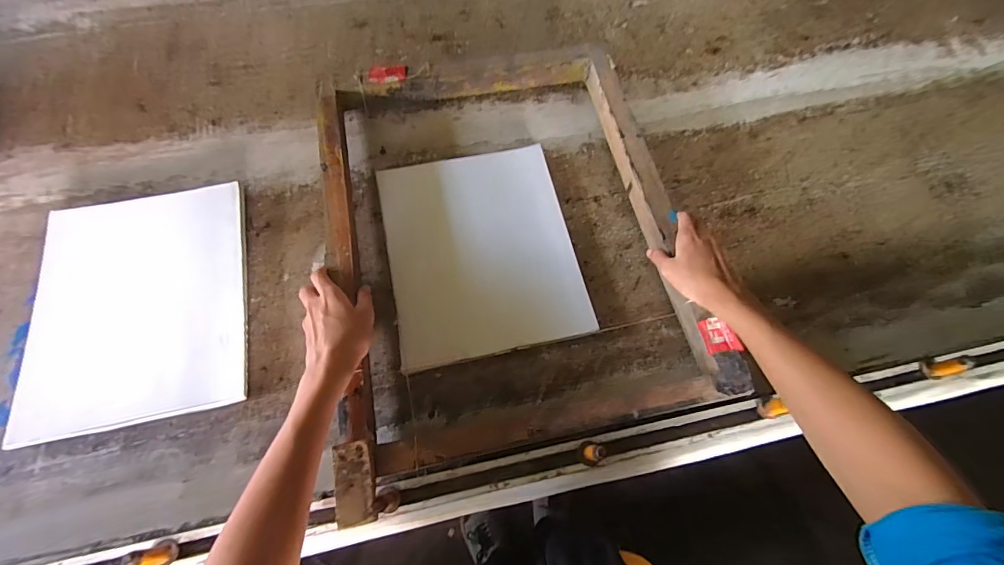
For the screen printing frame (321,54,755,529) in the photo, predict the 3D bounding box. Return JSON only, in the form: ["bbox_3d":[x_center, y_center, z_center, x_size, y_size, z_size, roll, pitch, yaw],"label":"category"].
[{"bbox_3d":[0.004,-0.060,0.517,0.403,0.051,0.515,-11,68,-7],"label":"screen printing frame"}]

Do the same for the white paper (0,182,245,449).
[{"bbox_3d":[-0.400,0.020,0.496,0.216,0.010,0.264,-10,70,-8],"label":"white paper"}]

